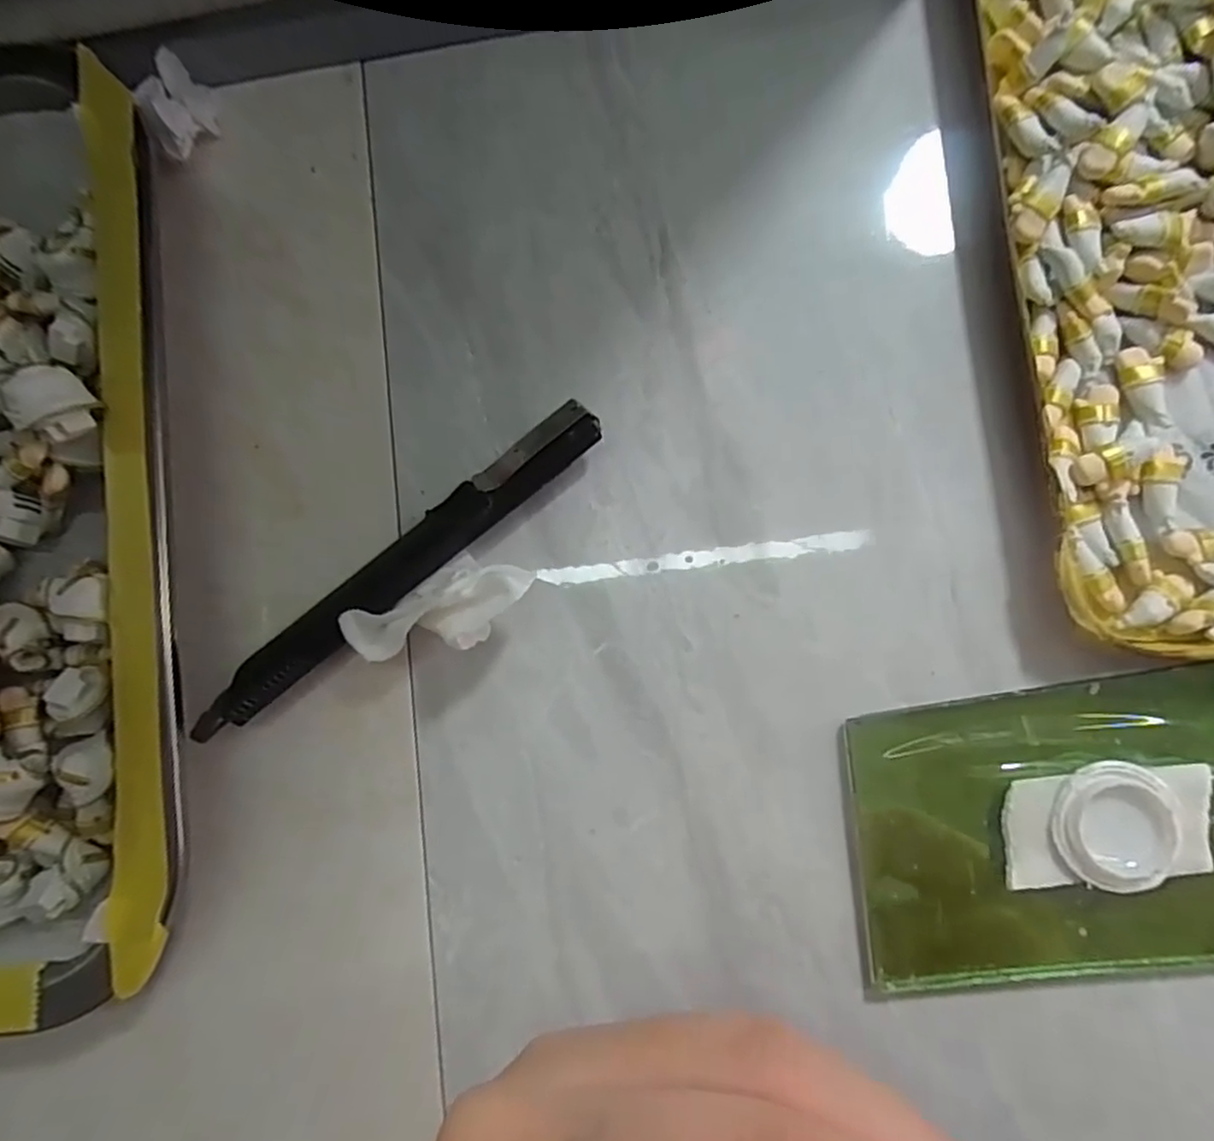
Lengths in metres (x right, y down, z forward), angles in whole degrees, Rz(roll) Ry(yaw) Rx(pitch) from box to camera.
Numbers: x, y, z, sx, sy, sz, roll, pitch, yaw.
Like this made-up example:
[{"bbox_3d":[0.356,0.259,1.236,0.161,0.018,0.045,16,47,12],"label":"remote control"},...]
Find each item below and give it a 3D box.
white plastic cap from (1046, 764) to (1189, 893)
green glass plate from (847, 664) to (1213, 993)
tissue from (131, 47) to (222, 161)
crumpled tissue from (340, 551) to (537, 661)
[{"bbox_3d":[0.119,0.059,0.155,0.028,0.008,0.028,-1,84,6],"label":"white plastic cap"},{"bbox_3d":[0.114,0.061,0.160,0.104,0.006,0.067,-7,83,5],"label":"green glass plate"},{"bbox_3d":[-0.126,-0.136,0.197,0.010,0.020,0.026,12,87,8],"label":"tissue"},{"bbox_3d":[-0.042,0.009,0.171,0.049,0.024,0.023,-12,84,6],"label":"crumpled tissue"}]

